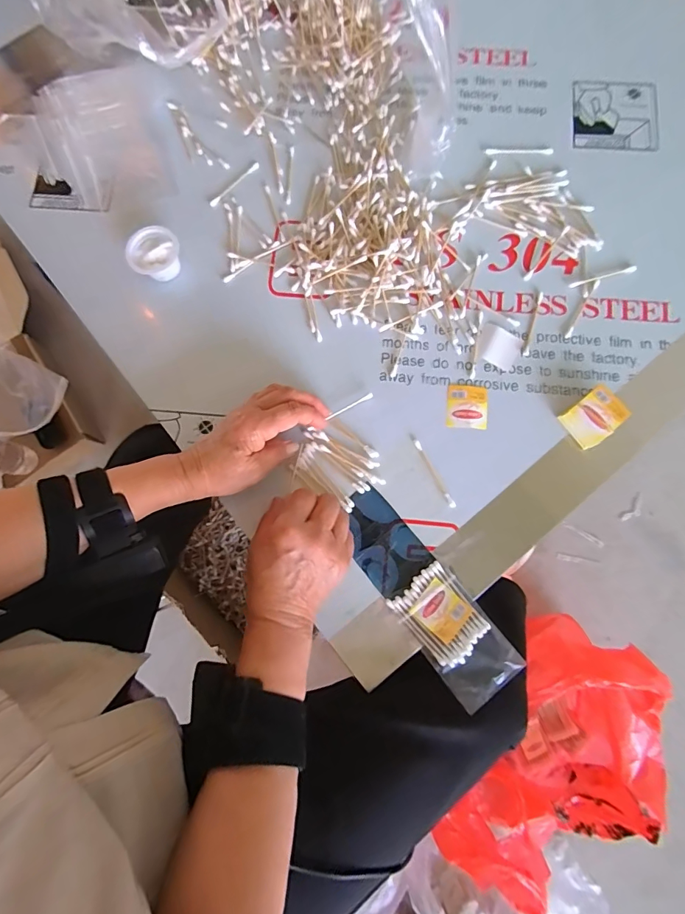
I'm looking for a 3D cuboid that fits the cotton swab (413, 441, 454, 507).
[{"bbox_3d":[0.089,0.016,0.413,0.006,0.004,0.073,-27,80,-4],"label":"cotton swab"}]

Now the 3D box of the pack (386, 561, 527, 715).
[{"bbox_3d":[0.099,0.157,0.380,0.064,0.023,0.111,-38,81,-5],"label":"pack"}]

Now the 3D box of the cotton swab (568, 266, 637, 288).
[{"bbox_3d":[0.272,-0.188,0.444,0.074,0.004,0.006,-15,80,-2],"label":"cotton swab"}]

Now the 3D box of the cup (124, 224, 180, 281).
[{"bbox_3d":[-0.197,-0.214,0.452,0.048,0.028,0.045,0,80,1],"label":"cup"}]

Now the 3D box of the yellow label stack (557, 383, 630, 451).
[{"bbox_3d":[0.242,-0.038,0.410,0.054,0.022,0.041,-38,81,-5],"label":"yellow label stack"}]

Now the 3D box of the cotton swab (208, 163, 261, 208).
[{"bbox_3d":[-0.122,-0.307,0.478,0.010,0.004,0.073,44,83,8],"label":"cotton swab"}]

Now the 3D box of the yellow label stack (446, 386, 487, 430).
[{"bbox_3d":[0.125,-0.050,0.425,0.039,0.004,0.043,4,80,2],"label":"yellow label stack"}]

